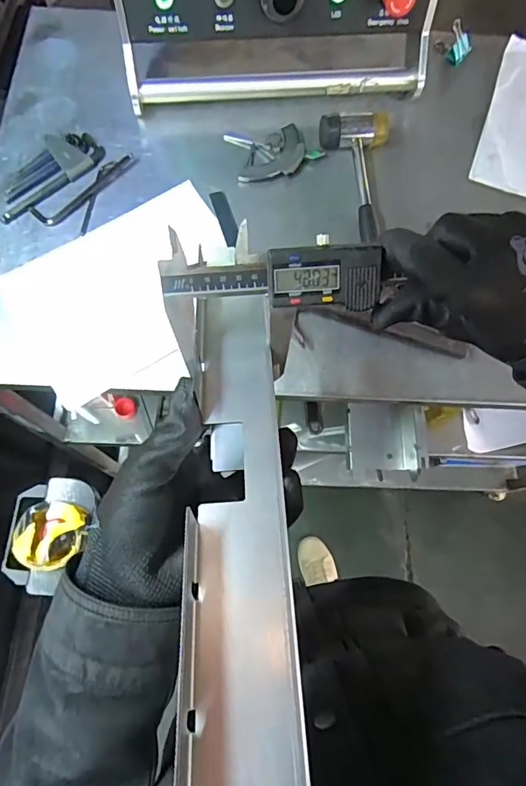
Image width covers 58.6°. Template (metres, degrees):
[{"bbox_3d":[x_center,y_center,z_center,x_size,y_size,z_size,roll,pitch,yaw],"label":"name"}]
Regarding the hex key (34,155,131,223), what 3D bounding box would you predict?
[{"bbox_3d":[-0.246,-0.287,0.660,0.163,0.004,0.037,-39,77,-14],"label":"hex key"}]

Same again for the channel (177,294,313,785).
[{"bbox_3d":[-0.012,0.065,0.242,0.051,0.009,0.322,-1,53,-3],"label":"channel"}]

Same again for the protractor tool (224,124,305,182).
[{"bbox_3d":[0.005,-0.350,0.681,0.107,0.017,0.079,-6,72,-4],"label":"protractor tool"}]

